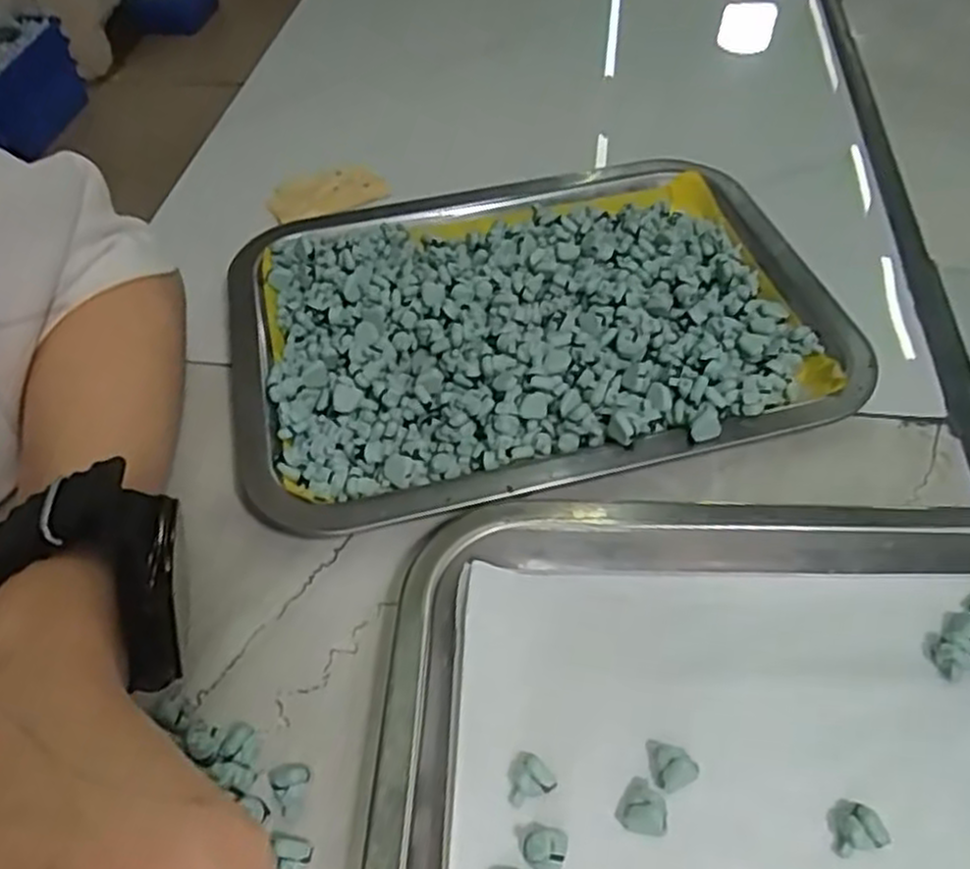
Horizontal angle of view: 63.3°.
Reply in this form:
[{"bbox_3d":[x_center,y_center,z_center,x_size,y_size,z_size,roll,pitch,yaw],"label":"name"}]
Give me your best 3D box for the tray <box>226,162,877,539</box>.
[{"bbox_3d":[0.020,-0.062,0.365,0.270,0.022,0.201,-13,52,-8],"label":"tray"}]

